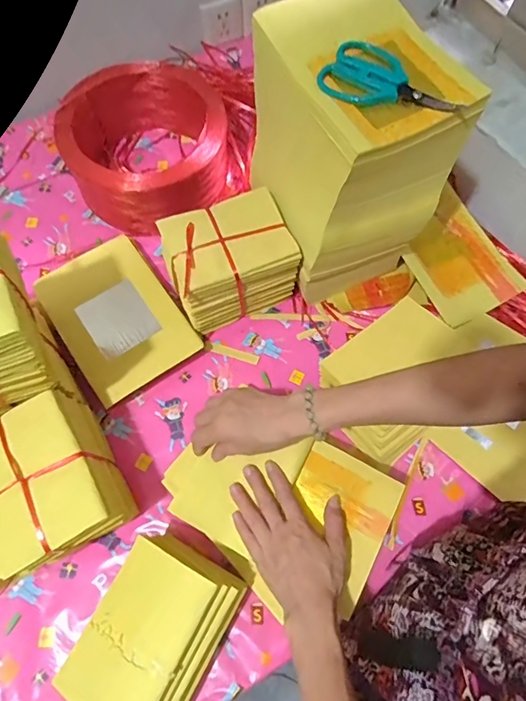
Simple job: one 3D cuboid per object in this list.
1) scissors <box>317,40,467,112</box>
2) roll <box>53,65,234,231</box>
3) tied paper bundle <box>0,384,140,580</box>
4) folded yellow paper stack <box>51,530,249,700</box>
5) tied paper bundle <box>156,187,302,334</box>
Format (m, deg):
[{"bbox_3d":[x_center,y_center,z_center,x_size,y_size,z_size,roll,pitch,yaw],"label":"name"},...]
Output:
[{"bbox_3d":[0.134,-0.279,0.476,0.146,0.017,0.077,34,69,11],"label":"scissors"},{"bbox_3d":[-0.197,-0.344,0.767,0.253,0.139,0.239,1,67,-2],"label":"roll"},{"bbox_3d":[-0.255,0.159,0.545,0.130,0.131,0.167,-28,71,-14],"label":"tied paper bundle"},{"bbox_3d":[-0.117,0.312,0.504,0.133,0.112,0.171,27,68,9],"label":"folded yellow paper stack"},{"bbox_3d":[-0.046,-0.126,0.664,0.166,0.149,0.119,-21,69,-11],"label":"tied paper bundle"}]

